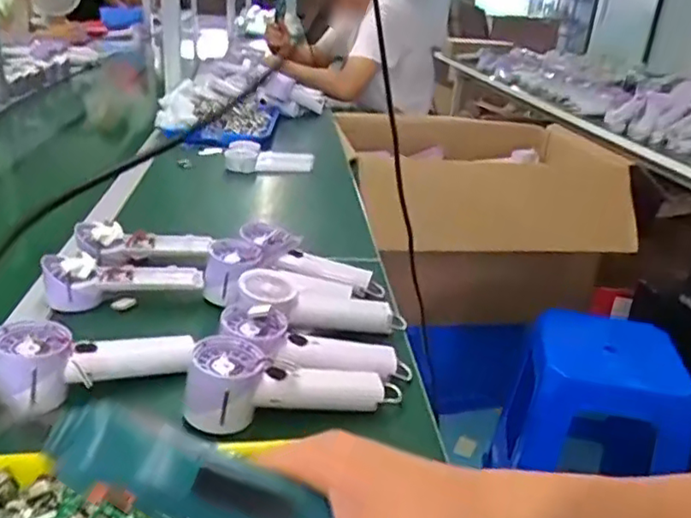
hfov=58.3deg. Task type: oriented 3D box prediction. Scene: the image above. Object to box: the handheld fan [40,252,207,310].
[{"bbox_3d":[-0.259,0.019,0.729,0.172,0.046,0.059,-5,27,-21],"label":"handheld fan"}]

